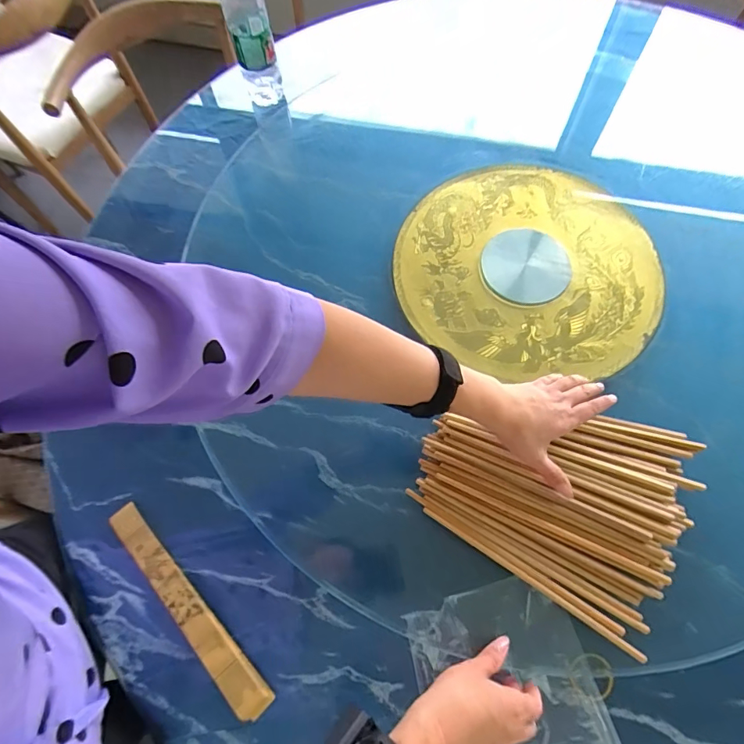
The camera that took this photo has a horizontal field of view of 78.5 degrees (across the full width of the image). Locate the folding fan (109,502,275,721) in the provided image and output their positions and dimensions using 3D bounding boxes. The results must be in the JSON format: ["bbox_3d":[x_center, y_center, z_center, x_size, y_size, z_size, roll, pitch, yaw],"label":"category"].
[{"bbox_3d":[-0.209,0.261,0.510,0.036,0.015,0.270,-42,73,-12],"label":"folding fan"}]

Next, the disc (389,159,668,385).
[{"bbox_3d":[0.222,-0.164,0.649,0.349,0.012,0.363,-1,69,3],"label":"disc"}]

